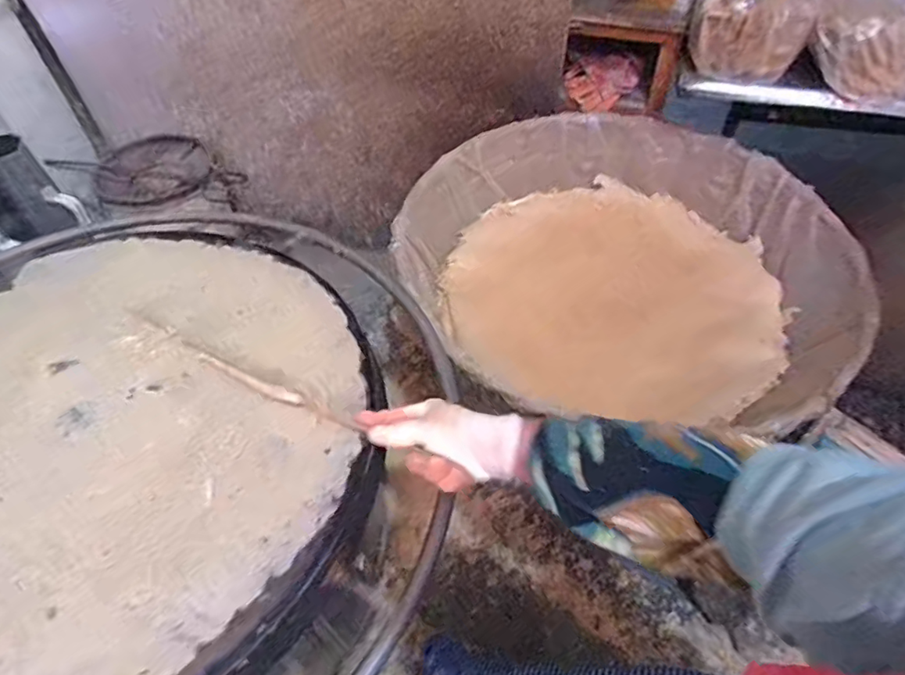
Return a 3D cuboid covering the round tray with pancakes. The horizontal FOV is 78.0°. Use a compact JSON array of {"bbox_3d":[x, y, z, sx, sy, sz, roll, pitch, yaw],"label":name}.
[{"bbox_3d":[0.291,-0.105,1.050,0.737,0.267,0.705,0,51,0],"label":"round tray with pancakes"}]

